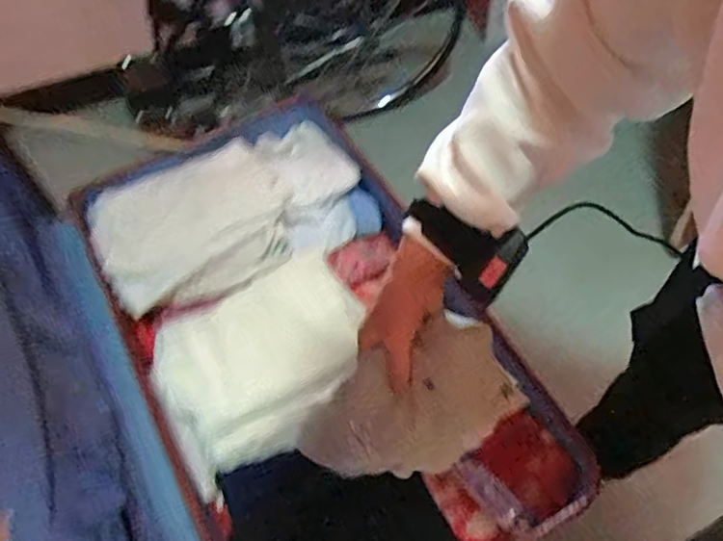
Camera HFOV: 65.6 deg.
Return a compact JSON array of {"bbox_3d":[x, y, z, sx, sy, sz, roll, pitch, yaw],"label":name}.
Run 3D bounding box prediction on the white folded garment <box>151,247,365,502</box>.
[{"bbox_3d":[-0.132,0.128,0.794,0.309,0.052,0.229,-30,80,-24],"label":"white folded garment"}]

